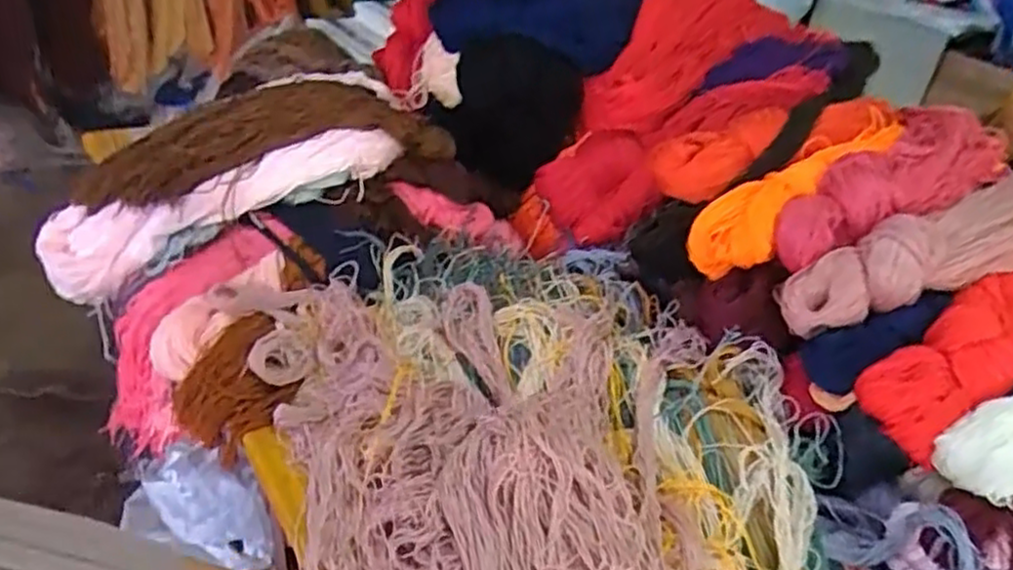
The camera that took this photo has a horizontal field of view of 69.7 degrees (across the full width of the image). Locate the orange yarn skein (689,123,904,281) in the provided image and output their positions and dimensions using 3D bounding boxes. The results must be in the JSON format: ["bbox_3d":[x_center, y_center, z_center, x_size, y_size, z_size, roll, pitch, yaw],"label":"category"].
[{"bbox_3d":[0.279,-0.088,0.660,0.259,0.063,0.060,-32,45,-15],"label":"orange yarn skein"}]

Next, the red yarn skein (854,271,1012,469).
[{"bbox_3d":[0.407,0.044,0.574,0.304,0.079,0.077,-11,37,-27],"label":"red yarn skein"}]

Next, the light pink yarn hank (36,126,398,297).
[{"bbox_3d":[-0.289,-0.076,0.751,0.381,0.101,0.068,-23,40,-10],"label":"light pink yarn hank"}]

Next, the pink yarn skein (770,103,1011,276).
[{"bbox_3d":[0.341,-0.095,0.641,0.280,0.057,0.100,-27,45,-24],"label":"pink yarn skein"}]

